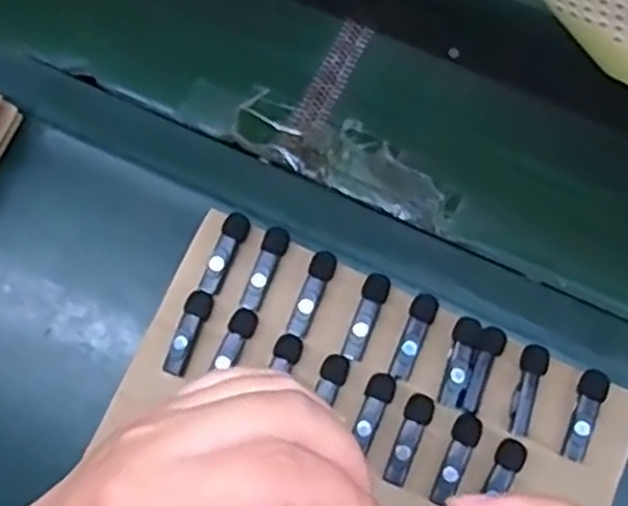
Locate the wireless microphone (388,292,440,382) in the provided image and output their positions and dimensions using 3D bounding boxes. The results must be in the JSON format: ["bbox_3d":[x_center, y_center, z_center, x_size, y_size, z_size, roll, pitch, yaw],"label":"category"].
[{"bbox_3d":[0.072,0.060,0.555,0.020,0.011,0.065,26,75,7],"label":"wireless microphone"}]

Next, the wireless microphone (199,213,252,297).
[{"bbox_3d":[-0.067,0.000,0.579,0.019,0.014,0.064,22,74,6],"label":"wireless microphone"}]

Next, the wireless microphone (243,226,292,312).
[{"bbox_3d":[-0.036,0.012,0.573,0.018,0.014,0.064,21,74,6],"label":"wireless microphone"}]

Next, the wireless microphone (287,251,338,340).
[{"bbox_3d":[-0.002,0.030,0.568,0.018,0.013,0.065,24,75,7],"label":"wireless microphone"}]

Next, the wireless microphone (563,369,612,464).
[{"bbox_3d":[0.191,0.114,0.539,0.019,0.013,0.065,23,74,6],"label":"wireless microphone"}]

